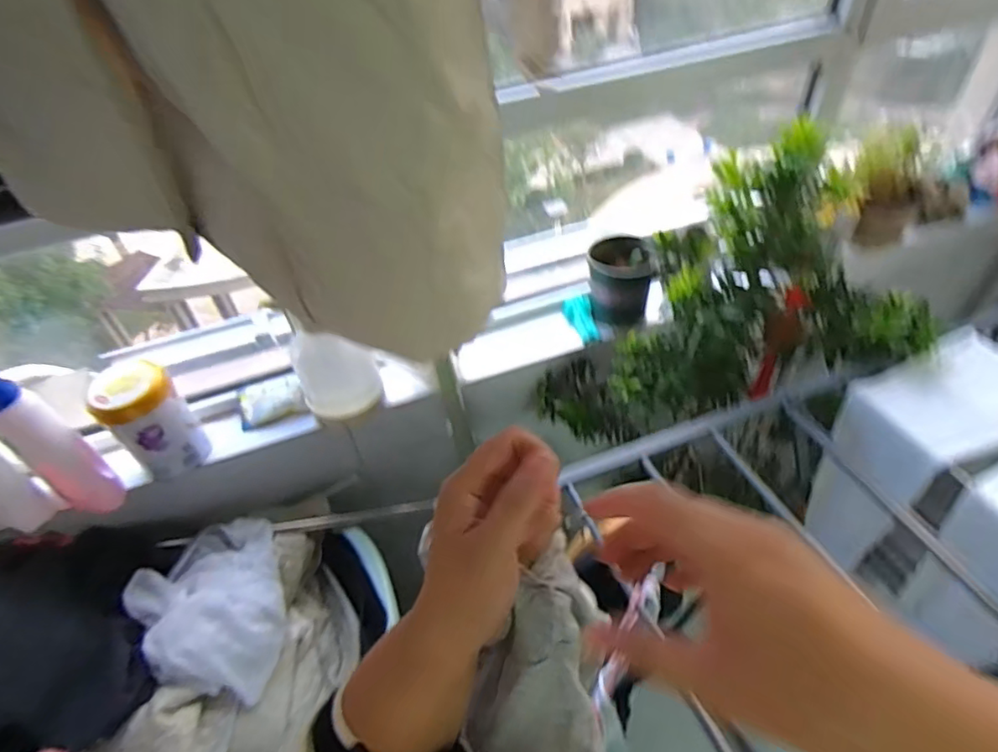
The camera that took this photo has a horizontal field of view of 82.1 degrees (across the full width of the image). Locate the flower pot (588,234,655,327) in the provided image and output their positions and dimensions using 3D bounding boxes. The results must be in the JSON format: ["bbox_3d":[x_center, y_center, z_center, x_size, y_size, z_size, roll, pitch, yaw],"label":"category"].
[{"bbox_3d":[0.258,-0.207,1.259,0.128,0.156,0.116,1,46,7],"label":"flower pot"}]

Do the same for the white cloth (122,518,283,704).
[{"bbox_3d":[-0.490,0.402,1.004,0.239,0.116,0.325,-29,50,-21],"label":"white cloth"}]

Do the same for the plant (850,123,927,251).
[{"bbox_3d":[0.904,-0.431,1.334,0.153,0.252,0.112,4,46,10],"label":"plant"}]

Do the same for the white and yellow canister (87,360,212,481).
[{"bbox_3d":[-0.636,0.087,1.062,0.125,0.237,0.131,-34,52,-24],"label":"white and yellow canister"}]

